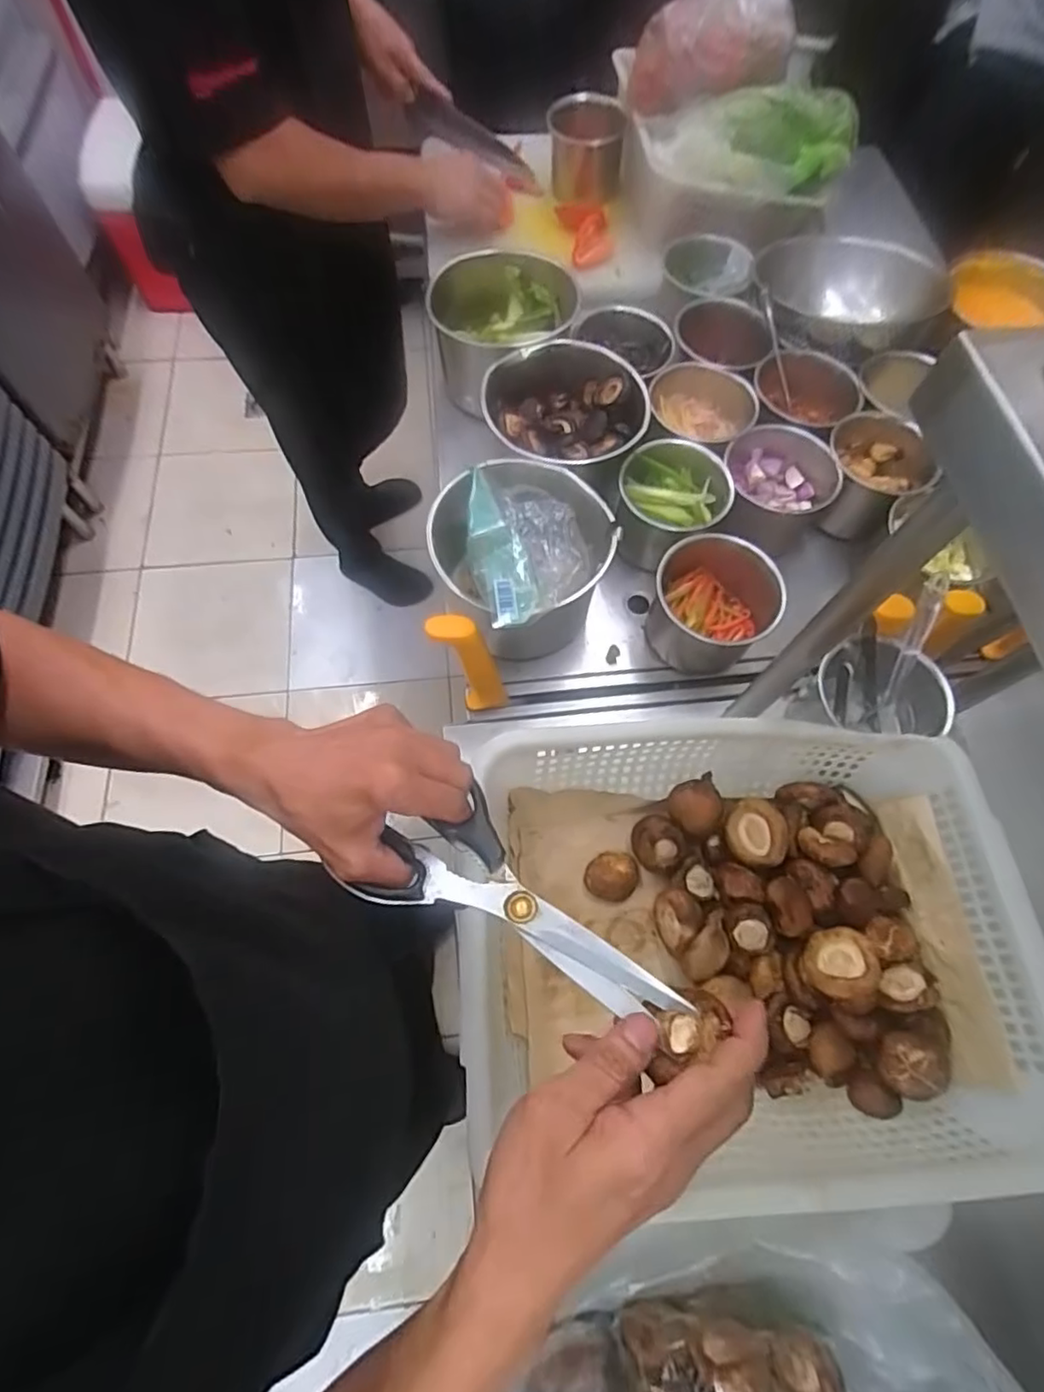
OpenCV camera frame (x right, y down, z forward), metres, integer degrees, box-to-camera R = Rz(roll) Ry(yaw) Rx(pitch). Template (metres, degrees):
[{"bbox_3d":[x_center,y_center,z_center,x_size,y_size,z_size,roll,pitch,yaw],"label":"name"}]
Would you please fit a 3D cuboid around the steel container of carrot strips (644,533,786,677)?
[{"bbox_3d":[0.192,-0.097,0.630,0.109,0.107,0.121,6,66,3],"label":"steel container of carrot strips"}]

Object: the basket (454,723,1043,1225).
[{"bbox_3d":[0.160,0.179,0.460,0.390,0.113,0.298,-1,66,-1],"label":"basket"}]

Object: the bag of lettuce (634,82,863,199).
[{"bbox_3d":[0.305,-0.732,0.824,0.284,0.102,0.106,0,66,0],"label":"bag of lettuce"}]

